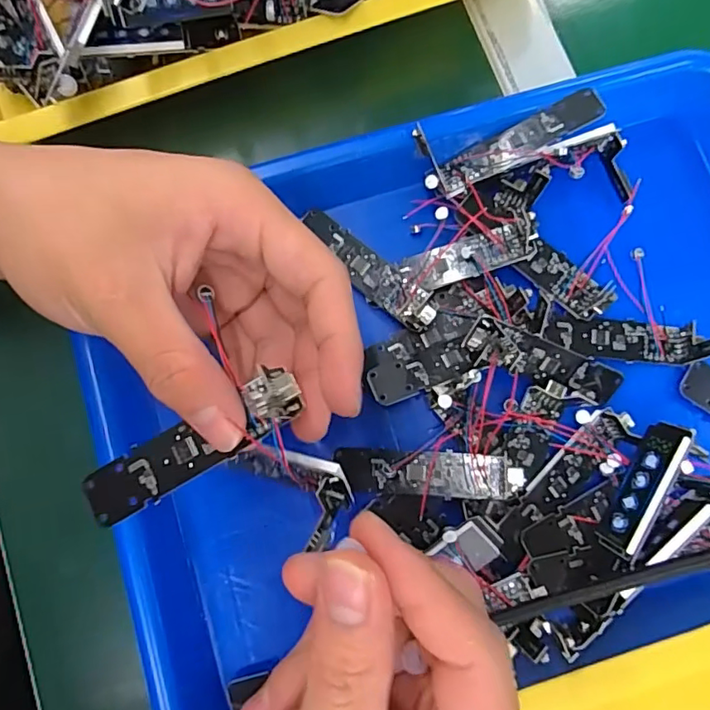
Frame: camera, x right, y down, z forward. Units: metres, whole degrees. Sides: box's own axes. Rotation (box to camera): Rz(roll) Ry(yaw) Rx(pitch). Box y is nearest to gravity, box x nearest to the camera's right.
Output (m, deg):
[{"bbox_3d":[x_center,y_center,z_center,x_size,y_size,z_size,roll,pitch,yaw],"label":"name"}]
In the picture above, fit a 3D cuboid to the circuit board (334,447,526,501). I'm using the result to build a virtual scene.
[{"bbox_3d":[0.031,0.051,0.232,0.076,0.008,0.019,2,80,-1],"label":"circuit board"}]

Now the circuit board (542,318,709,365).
[{"bbox_3d":[0.129,-0.006,0.250,0.077,0.007,0.018,3,79,1],"label":"circuit board"}]

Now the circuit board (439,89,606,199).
[{"bbox_3d":[0.074,-0.098,0.251,0.074,0.005,0.019,-25,68,15],"label":"circuit board"}]

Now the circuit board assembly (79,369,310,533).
[{"bbox_3d":[-0.053,0.030,0.176,0.079,0.005,0.019,-29,80,9],"label":"circuit board assembly"}]

